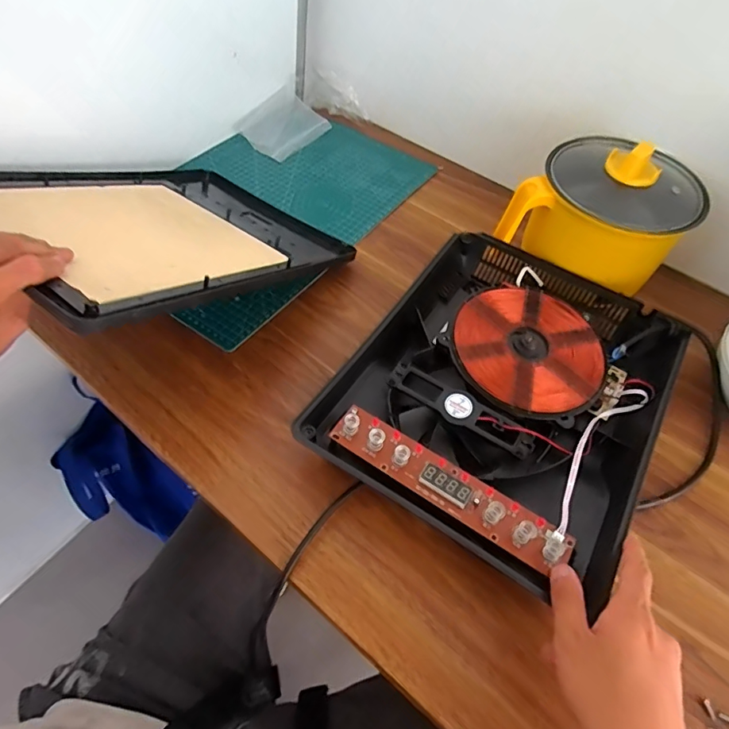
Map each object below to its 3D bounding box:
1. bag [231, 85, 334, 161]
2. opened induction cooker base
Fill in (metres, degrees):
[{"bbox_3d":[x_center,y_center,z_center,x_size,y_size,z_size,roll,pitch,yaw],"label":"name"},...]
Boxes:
[{"bbox_3d":[-0.129,-0.386,0.762,0.135,0.025,0.117,-36,66,-28],"label":"bag"},{"bbox_3d":[0.146,0.017,0.473,0.273,0.049,0.342,30,58,16],"label":"opened induction cooker base"}]

